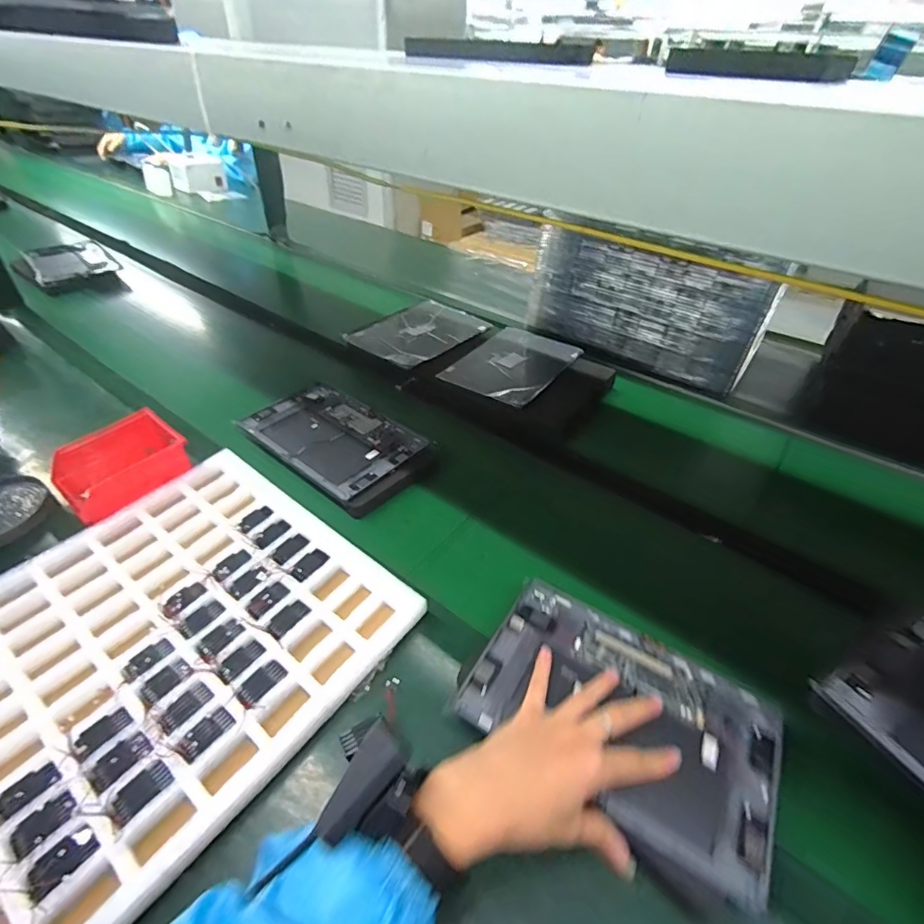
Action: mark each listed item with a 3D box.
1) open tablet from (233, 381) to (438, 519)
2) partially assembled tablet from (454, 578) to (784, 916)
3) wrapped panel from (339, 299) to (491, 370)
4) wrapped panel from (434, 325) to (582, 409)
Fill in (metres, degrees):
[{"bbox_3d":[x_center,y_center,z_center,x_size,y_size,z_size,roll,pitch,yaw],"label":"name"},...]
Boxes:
[{"bbox_3d":[-0.182,-0.034,0.709,0.273,0.016,0.165,31,48,29],"label":"open tablet"},{"bbox_3d":[0.140,0.216,0.426,0.248,0.011,0.165,24,45,23],"label":"partially assembled tablet"},{"bbox_3d":[-0.092,-0.261,0.958,0.187,0.027,0.269,26,46,25],"label":"wrapped panel"},{"bbox_3d":[0.095,-0.179,0.875,0.171,0.013,0.244,25,45,24],"label":"wrapped panel"}]

